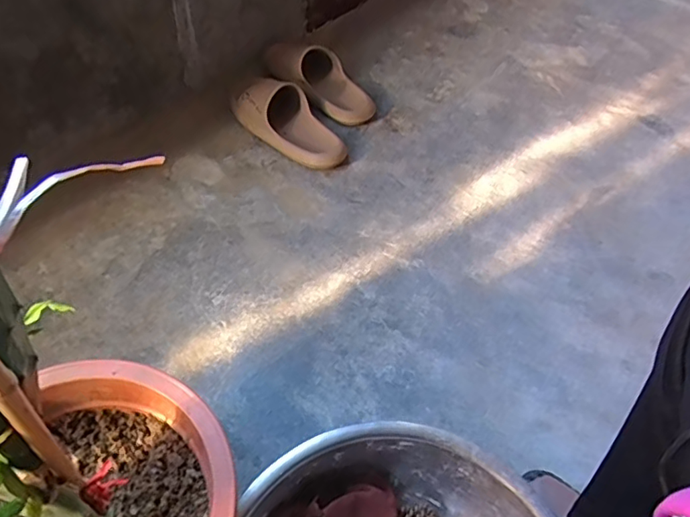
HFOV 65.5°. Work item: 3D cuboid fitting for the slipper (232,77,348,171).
[{"bbox_3d":[-0.105,-0.266,1.036,0.257,0.082,0.103,40,57,9],"label":"slipper"}]

